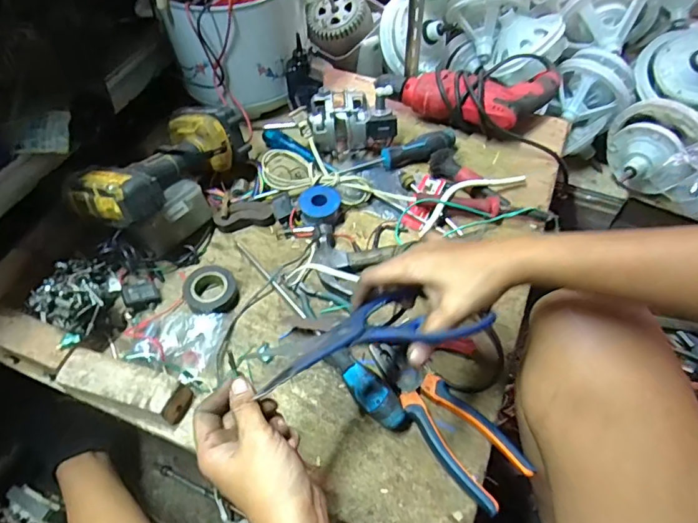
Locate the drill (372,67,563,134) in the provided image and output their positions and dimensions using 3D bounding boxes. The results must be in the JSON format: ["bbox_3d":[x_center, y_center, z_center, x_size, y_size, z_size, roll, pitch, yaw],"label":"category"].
[{"bbox_3d":[0.182,-0.275,0.737,0.253,0.066,0.142,19,56,15],"label":"drill"}]

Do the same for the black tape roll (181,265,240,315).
[{"bbox_3d":[-0.164,0.035,0.568,0.058,0.024,0.058,-1,54,1],"label":"black tape roll"}]

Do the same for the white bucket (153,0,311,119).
[{"bbox_3d":[-0.170,-0.358,0.732,0.208,0.173,0.183,-13,54,-8],"label":"white bucket"}]

